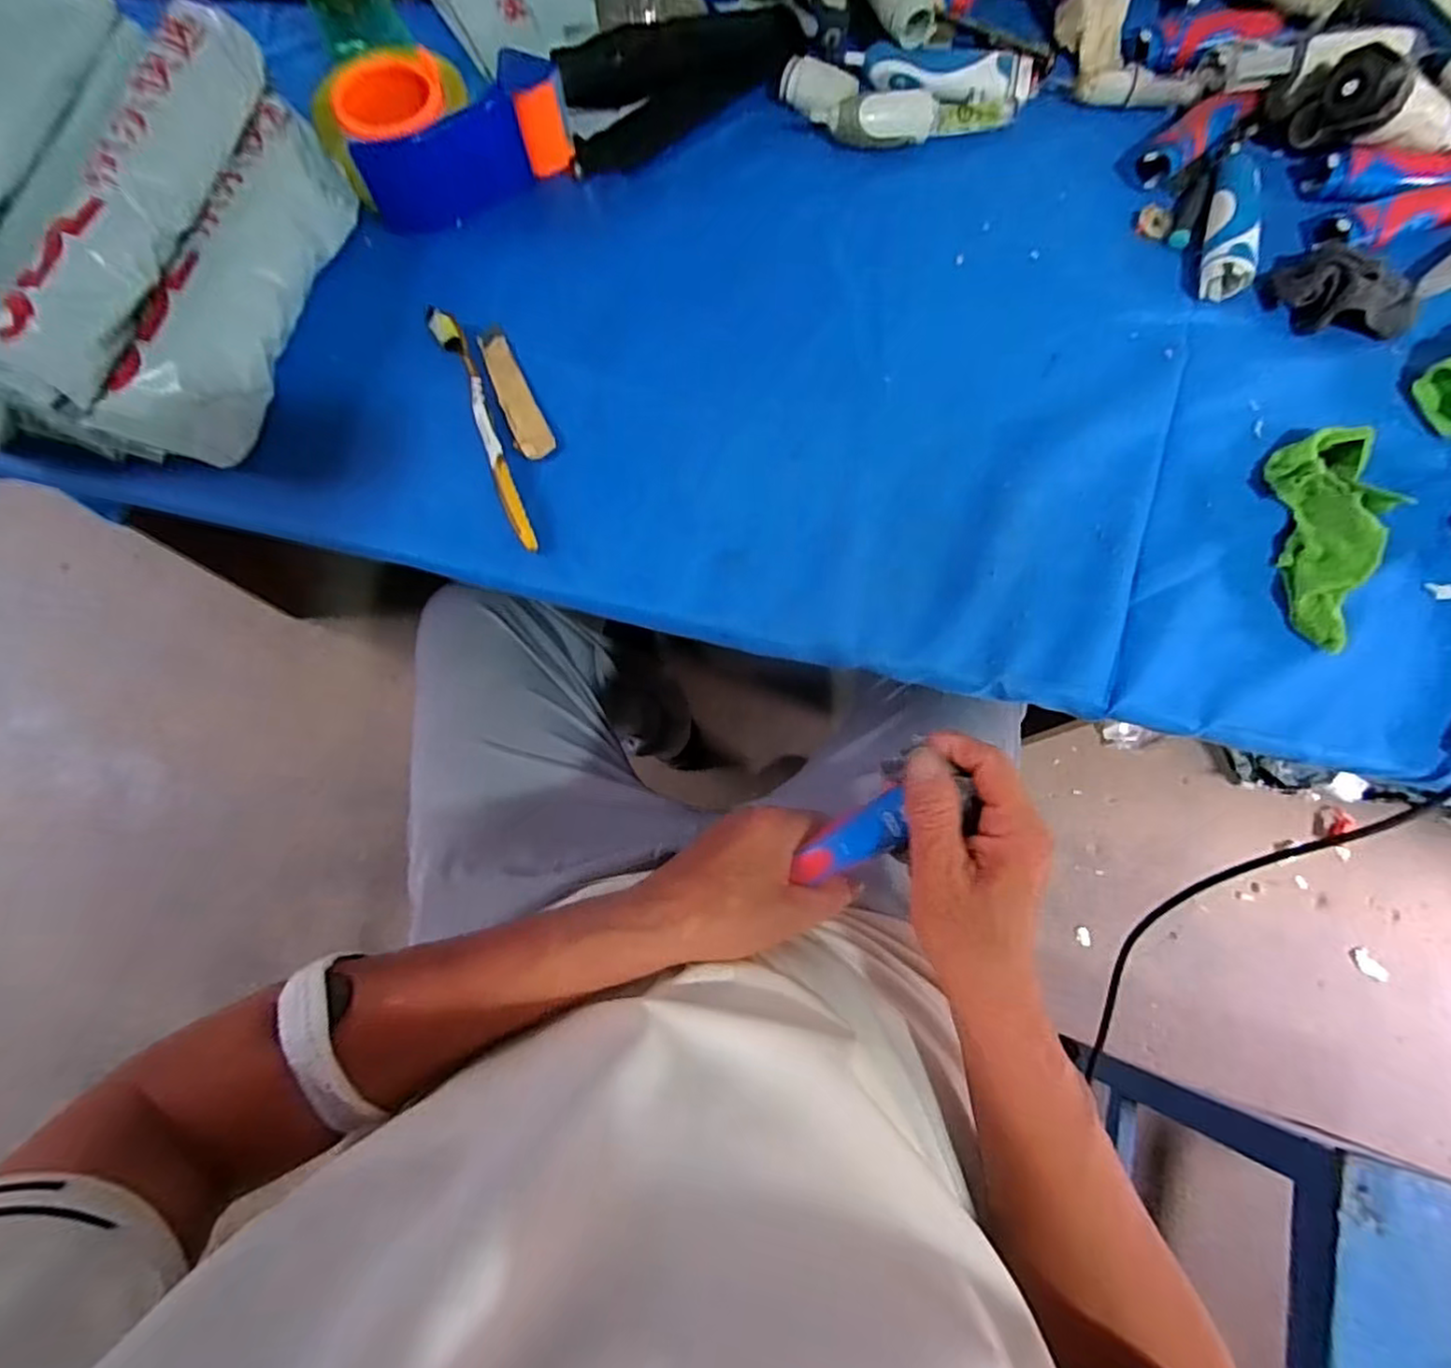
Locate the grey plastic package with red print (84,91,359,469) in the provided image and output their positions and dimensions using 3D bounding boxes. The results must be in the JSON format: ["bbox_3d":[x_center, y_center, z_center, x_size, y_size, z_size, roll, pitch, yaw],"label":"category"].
[{"bbox_3d":[-0.312,-0.262,0.433,0.056,0.056,0.259,13,76,2],"label":"grey plastic package with red print"}]

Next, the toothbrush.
[{"bbox_3d":[-0.160,-0.170,0.434,0.017,0.011,0.182,-21,77,-7],"label":"toothbrush"}]

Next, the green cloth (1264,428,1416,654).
[{"bbox_3d":[0.392,-0.100,0.423,0.059,0.038,0.159,9,76,2],"label":"green cloth"}]

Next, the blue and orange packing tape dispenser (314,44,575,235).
[{"bbox_3d":[-0.198,-0.401,0.467,0.161,0.056,0.086,-27,78,-7],"label":"blue and orange packing tape dispenser"}]

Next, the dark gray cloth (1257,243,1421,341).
[{"bbox_3d":[0.453,-0.287,0.472,0.089,0.030,0.091,-36,81,-8],"label":"dark gray cloth"}]

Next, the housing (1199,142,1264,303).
[{"bbox_3d":[0.378,-0.349,0.487,0.035,0.024,0.140,18,75,3],"label":"housing"}]

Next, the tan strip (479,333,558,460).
[{"bbox_3d":[-0.146,-0.199,0.449,0.025,0.004,0.102,-26,77,-9],"label":"tan strip"}]

